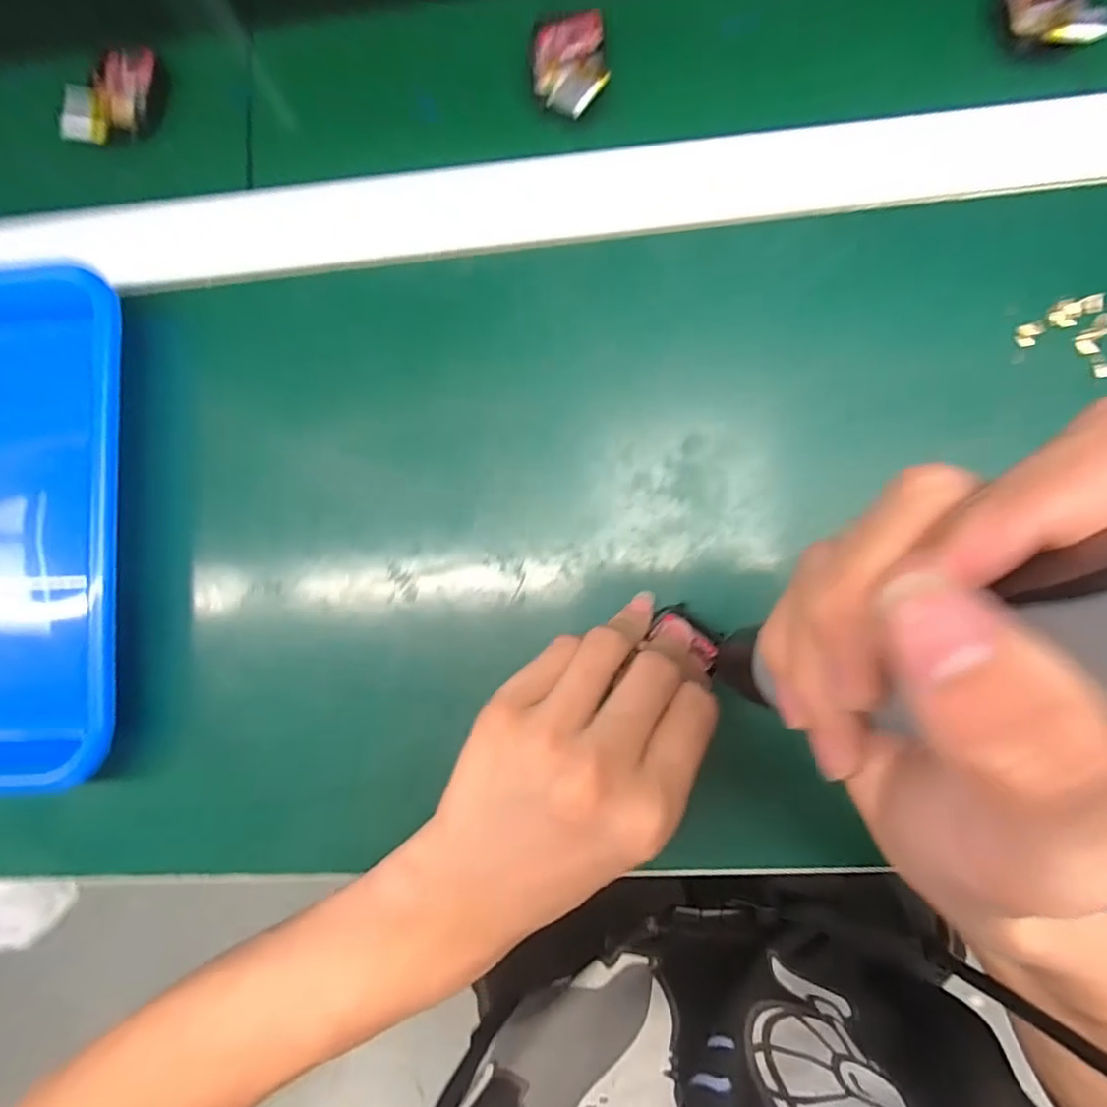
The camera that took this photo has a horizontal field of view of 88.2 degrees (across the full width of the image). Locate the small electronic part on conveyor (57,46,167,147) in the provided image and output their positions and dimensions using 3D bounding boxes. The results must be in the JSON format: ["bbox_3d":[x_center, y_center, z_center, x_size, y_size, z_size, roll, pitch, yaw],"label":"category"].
[{"bbox_3d":[-0.233,-0.241,0.303,0.042,0.011,0.059,4,79,-14],"label":"small electronic part on conveyor"}]

